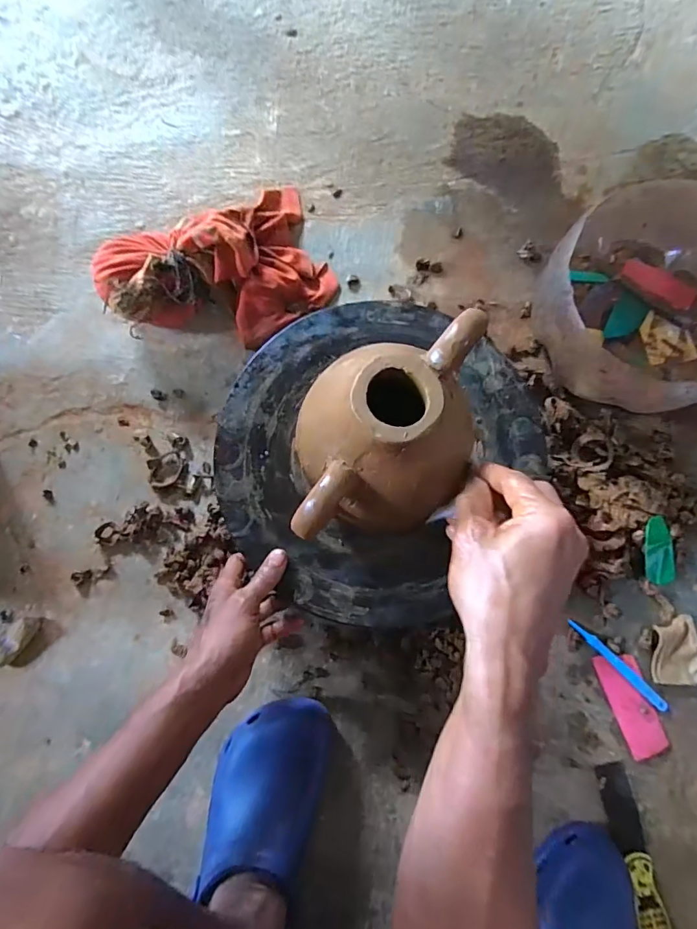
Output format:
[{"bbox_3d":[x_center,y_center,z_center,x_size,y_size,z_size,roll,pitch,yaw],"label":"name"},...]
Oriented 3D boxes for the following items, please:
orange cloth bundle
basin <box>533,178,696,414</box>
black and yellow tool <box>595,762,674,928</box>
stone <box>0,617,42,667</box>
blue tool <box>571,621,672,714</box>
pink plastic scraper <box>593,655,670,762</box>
[{"bbox_3d":[-0.159,-0.243,0.580,0.273,0.083,0.191,-26,81,-6],"label":"orange cloth bundle"},{"bbox_3d":[0.350,-0.186,0.560,0.250,0.125,0.230,0,80,-1],"label":"basin"},{"bbox_3d":[0.310,0.429,0.499,0.036,0.017,0.197,-11,80,-3],"label":"black and yellow tool"},{"bbox_3d":[-0.379,0.201,0.533,0.026,0.019,0.063,39,81,5],"label":"stone"},{"bbox_3d":[0.309,0.229,0.538,0.135,0.004,0.013,44,82,6],"label":"blue tool"},{"bbox_3d":[0.324,0.273,0.535,0.048,0.005,0.111,-19,81,-4],"label":"pink plastic scraper"}]

